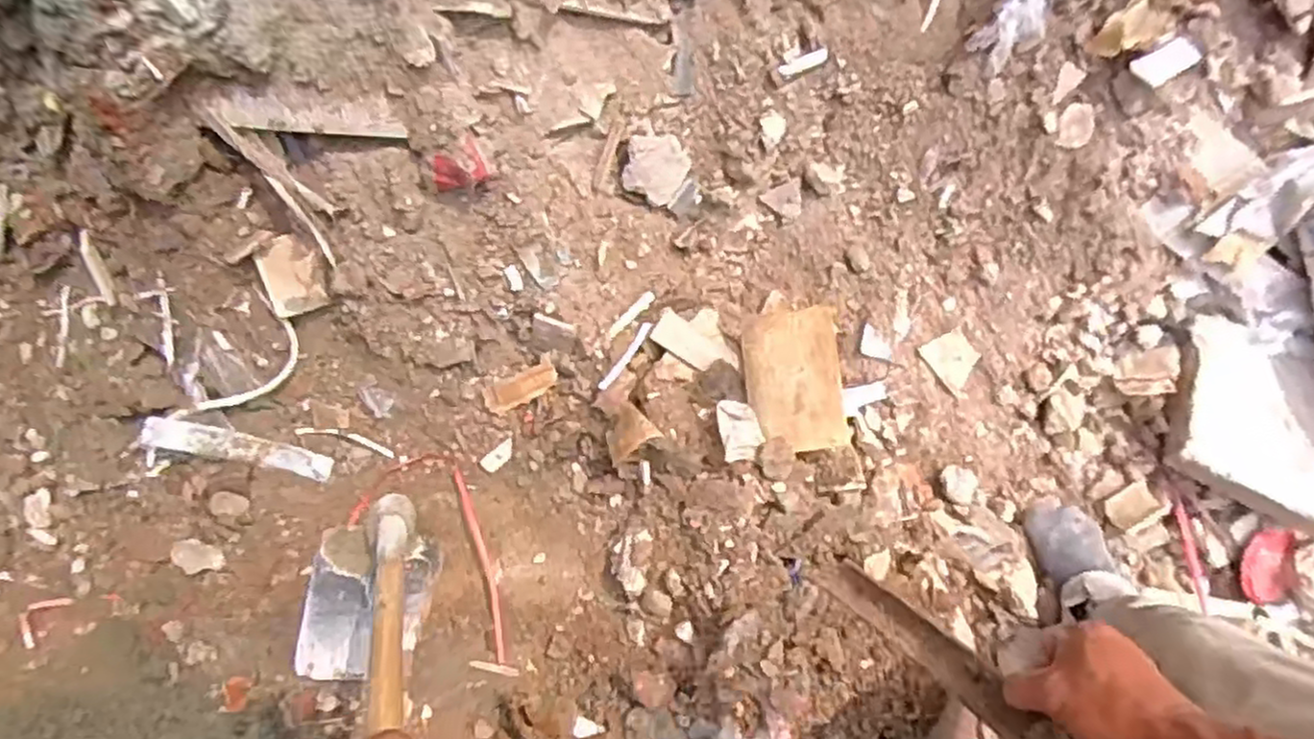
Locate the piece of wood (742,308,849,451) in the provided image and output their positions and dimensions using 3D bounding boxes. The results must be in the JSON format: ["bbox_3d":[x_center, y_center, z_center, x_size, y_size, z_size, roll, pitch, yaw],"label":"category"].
[{"bbox_3d":[0.190,0.015,1.049,0.130,0.026,0.191,-7,83,17],"label":"piece of wood"}]

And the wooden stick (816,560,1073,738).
[{"bbox_3d":[0.215,0.219,0.608,0.037,0.315,0.027,-35,103,-7],"label":"wooden stick"}]

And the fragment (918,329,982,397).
[{"bbox_3d":[0.437,-0.014,1.108,0.068,0.014,0.082,-32,77,-6],"label":"fragment"}]

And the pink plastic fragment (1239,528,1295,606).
[{"bbox_3d":[0.842,0.271,1.043,0.056,0.014,0.109,5,98,3],"label":"pink plastic fragment"}]

